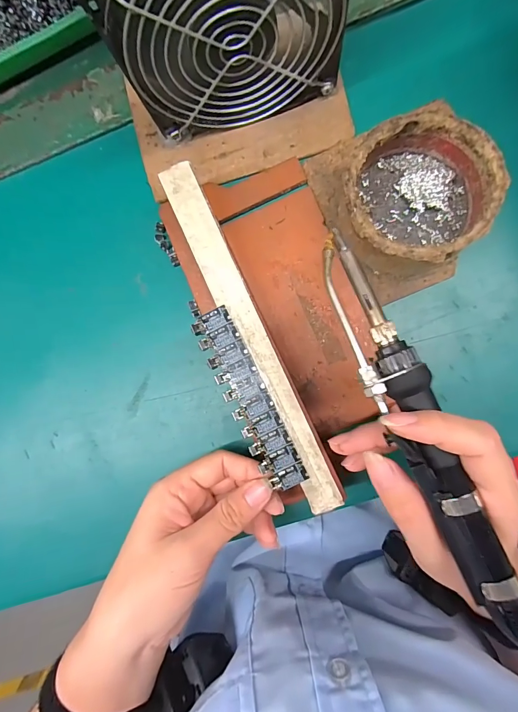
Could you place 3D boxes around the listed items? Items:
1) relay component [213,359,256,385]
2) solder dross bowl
[{"bbox_3d":[-0.013,0.010,0.206,0.023,0.004,0.009,-25,86,6],"label":"relay component"},{"bbox_3d":[0.093,-0.094,0.216,0.080,0.040,0.079,0,89,7],"label":"solder dross bowl"}]

